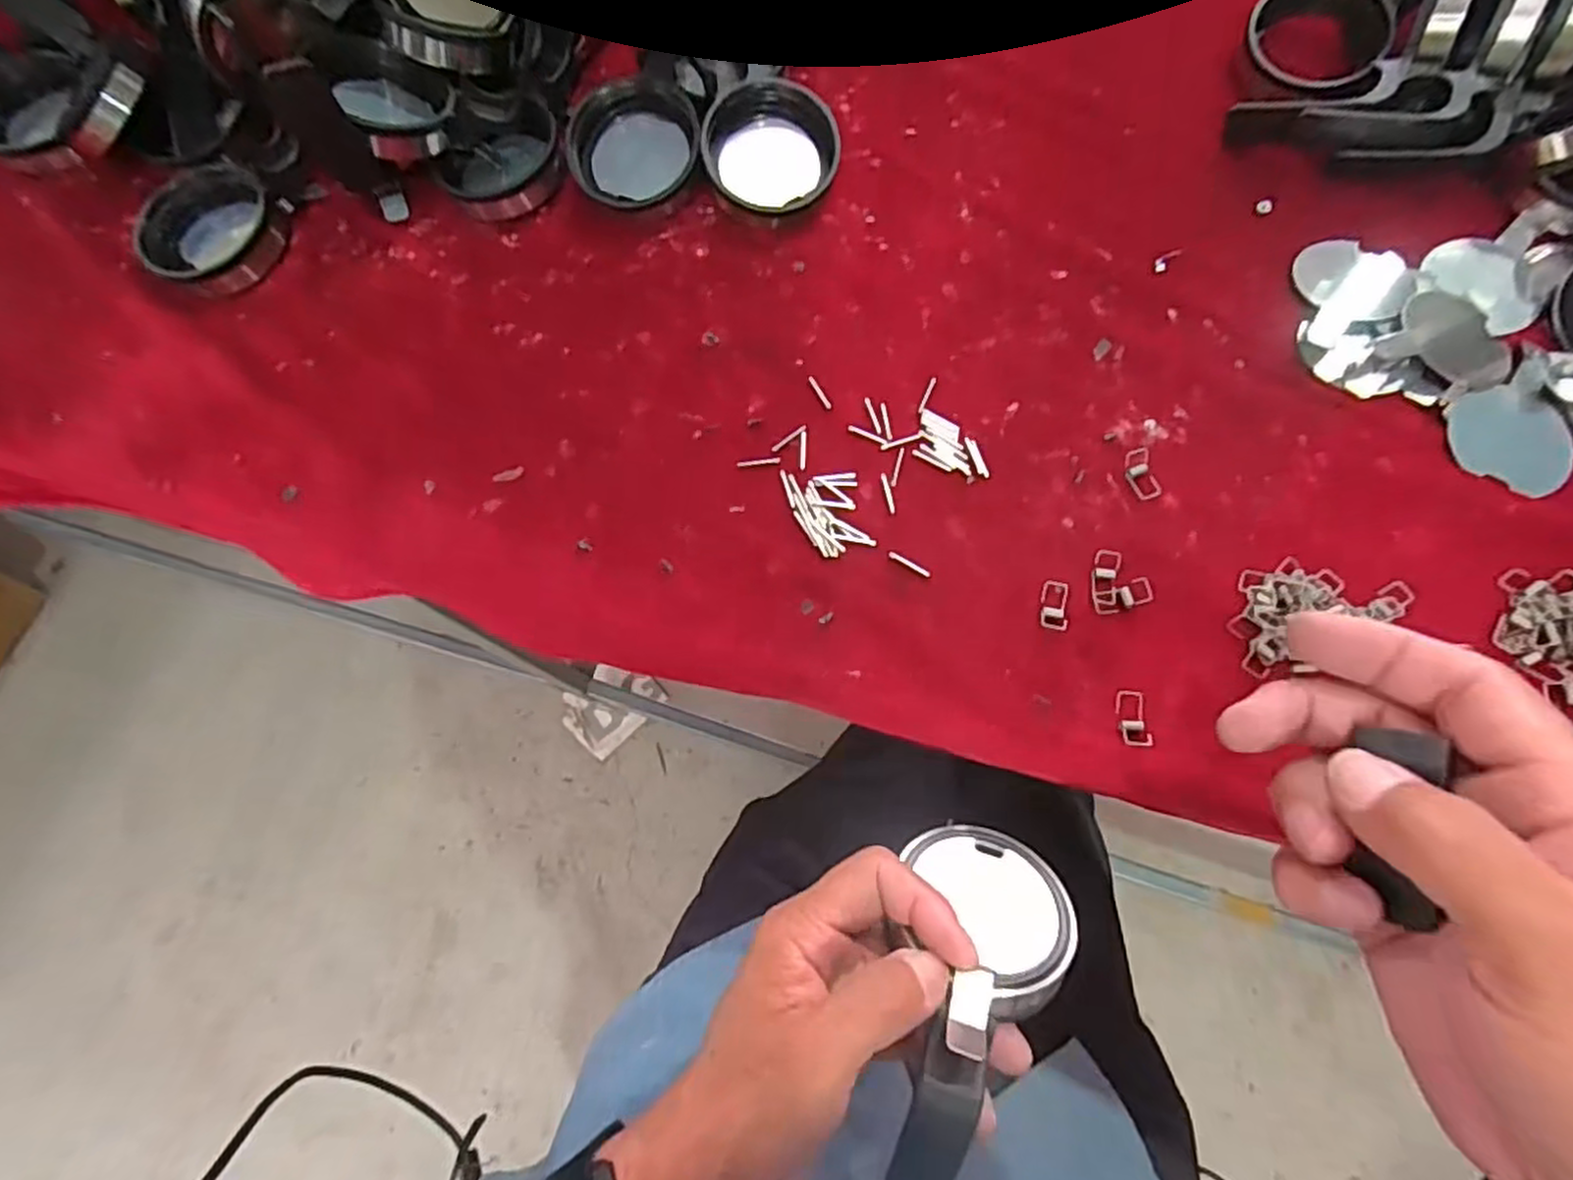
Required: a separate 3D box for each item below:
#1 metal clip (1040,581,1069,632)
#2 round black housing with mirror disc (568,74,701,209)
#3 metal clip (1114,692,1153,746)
[{"bbox_3d":[0.118,0.006,0.321,0.012,0.004,0.023,10,72,6],"label":"metal clip"},{"bbox_3d":[-0.083,-0.243,0.400,0.069,0.011,0.061,-15,103,3],"label":"round black housing with mirror disc"},{"bbox_3d":[0.144,0.053,0.304,0.012,0.004,0.023,2,72,3],"label":"metal clip"}]

